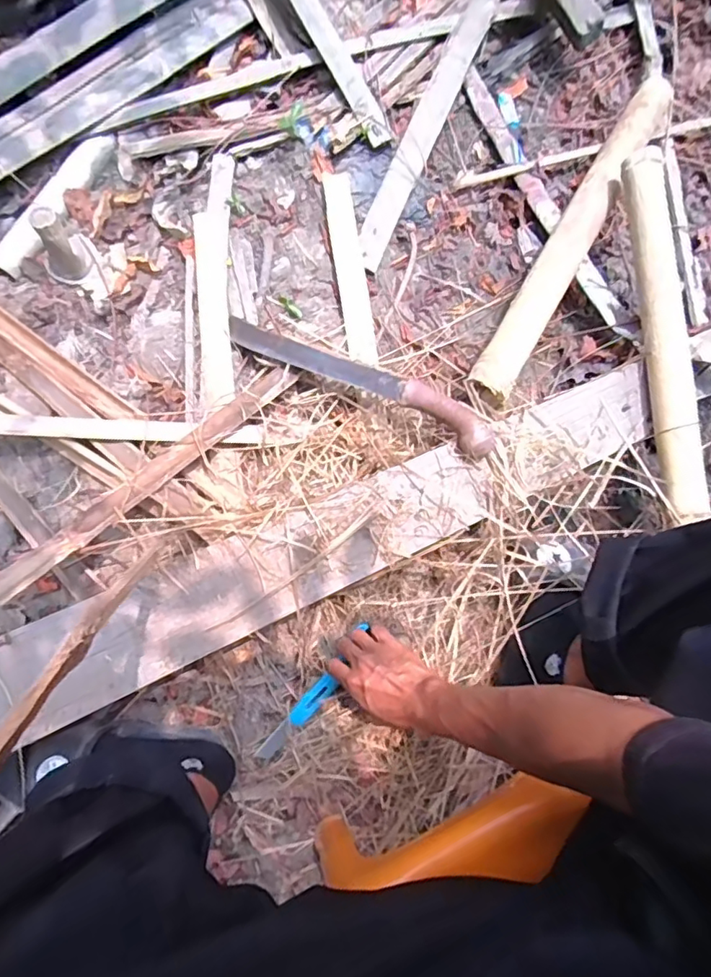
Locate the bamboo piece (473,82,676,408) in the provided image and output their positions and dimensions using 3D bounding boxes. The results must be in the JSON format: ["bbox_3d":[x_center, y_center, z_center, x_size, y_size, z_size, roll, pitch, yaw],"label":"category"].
[{"bbox_3d":[0.318,-0.375,0.769,0.063,0.046,0.634,30,75,8],"label":"bamboo piece"}]

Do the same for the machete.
[{"bbox_3d":[-0.005,-0.139,0.701,0.393,0.029,0.048,28,74,24],"label":"machete"}]

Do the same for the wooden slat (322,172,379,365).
[{"bbox_3d":[-0.007,-0.322,0.805,0.042,0.012,0.305,-7,79,-10],"label":"wooden slat"}]

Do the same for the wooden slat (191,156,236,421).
[{"bbox_3d":[-0.201,-0.303,0.783,0.053,0.015,0.412,-3,73,-2],"label":"wooden slat"}]

